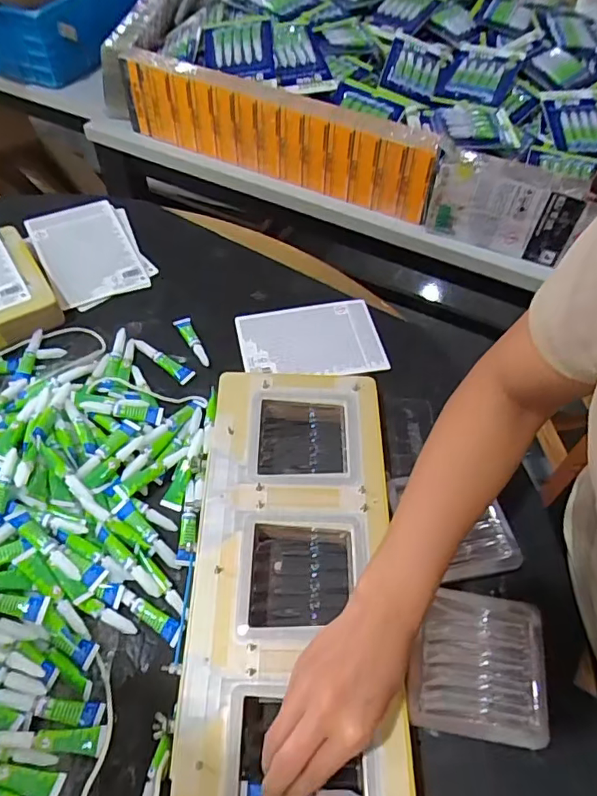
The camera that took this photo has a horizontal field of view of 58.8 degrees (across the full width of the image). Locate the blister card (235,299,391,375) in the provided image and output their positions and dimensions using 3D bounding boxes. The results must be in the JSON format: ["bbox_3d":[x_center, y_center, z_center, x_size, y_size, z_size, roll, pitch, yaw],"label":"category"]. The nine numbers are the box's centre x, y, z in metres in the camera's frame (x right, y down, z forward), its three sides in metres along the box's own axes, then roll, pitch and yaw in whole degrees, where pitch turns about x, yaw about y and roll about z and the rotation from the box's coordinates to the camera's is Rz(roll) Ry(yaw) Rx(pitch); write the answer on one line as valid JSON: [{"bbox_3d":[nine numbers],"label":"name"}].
[{"bbox_3d":[0.015,-0.070,0.648,0.168,0.008,0.112,-8,55,-8],"label":"blister card"}]

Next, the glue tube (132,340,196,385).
[{"bbox_3d":[-0.156,-0.045,0.615,0.081,0.009,0.019,33,59,20],"label":"glue tube"}]

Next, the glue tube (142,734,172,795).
[{"bbox_3d":[-0.107,0.280,0.387,0.012,0.010,0.063,14,73,6],"label":"glue tube"}]

